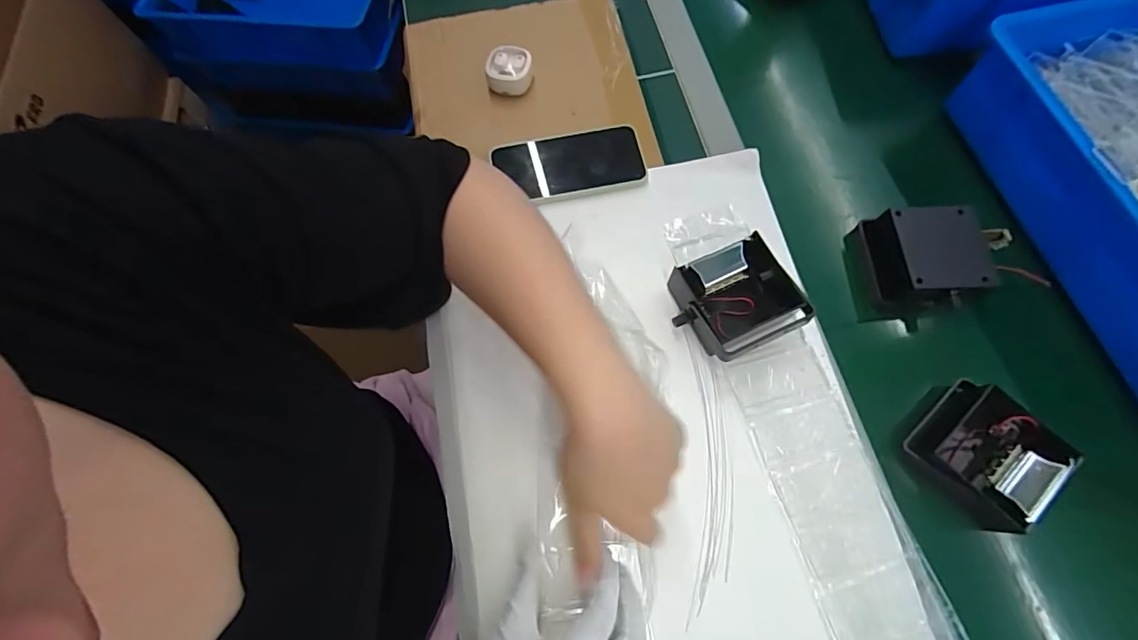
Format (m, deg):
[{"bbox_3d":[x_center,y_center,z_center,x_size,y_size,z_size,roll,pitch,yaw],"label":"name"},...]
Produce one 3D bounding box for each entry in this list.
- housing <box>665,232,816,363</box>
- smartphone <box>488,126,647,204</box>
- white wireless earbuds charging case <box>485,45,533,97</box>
[{"bbox_3d":[0.143,-0.017,0.430,0.100,0.040,0.093,-21,72,-7],"label":"housing"},{"bbox_3d":[0.000,-0.158,0.496,0.148,0.009,0.076,-10,71,-3],"label":"smartphone"},{"bbox_3d":[-0.066,-0.274,0.540,0.050,0.029,0.048,-6,70,-2],"label":"white wireless earbuds charging case"}]

